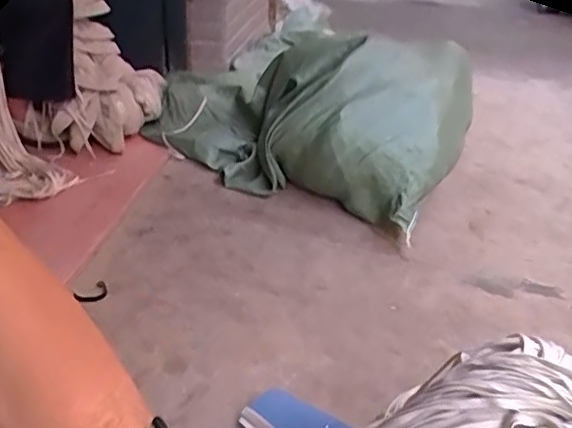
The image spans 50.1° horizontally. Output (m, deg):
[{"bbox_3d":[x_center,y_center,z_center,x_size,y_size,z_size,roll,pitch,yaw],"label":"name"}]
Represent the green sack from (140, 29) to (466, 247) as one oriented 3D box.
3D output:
[{"bbox_3d":[0.017,-0.304,1.643,0.924,0.339,0.510,20,33,28],"label":"green sack"}]

